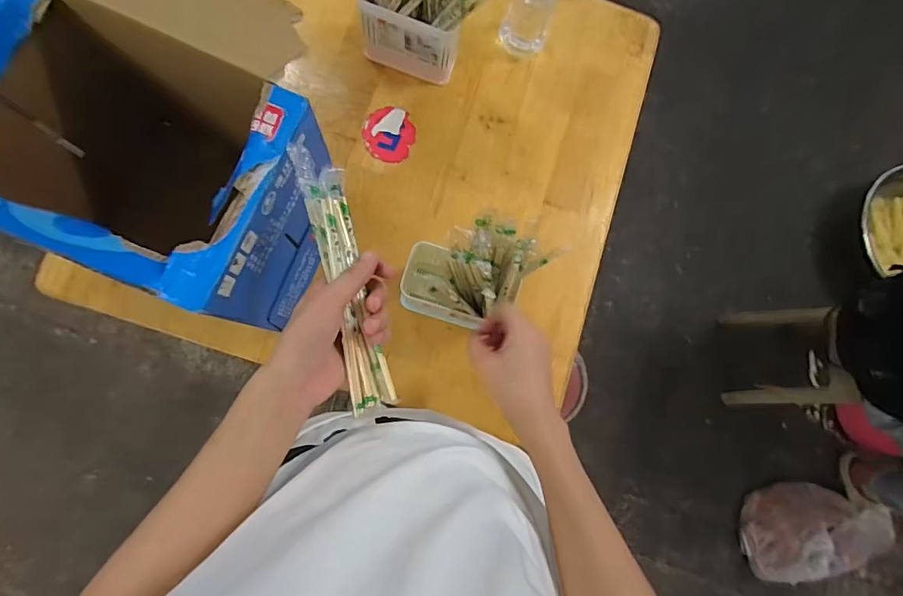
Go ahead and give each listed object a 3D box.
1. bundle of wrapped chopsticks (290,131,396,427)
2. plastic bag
[{"bbox_3d":[-0.098,-0.022,0.430,0.038,0.028,0.248,-14,90,-8],"label":"bundle of wrapped chopsticks"},{"bbox_3d":[1.035,0.656,1.321,0.362,0.124,0.254,-2,82,-6],"label":"plastic bag"}]

